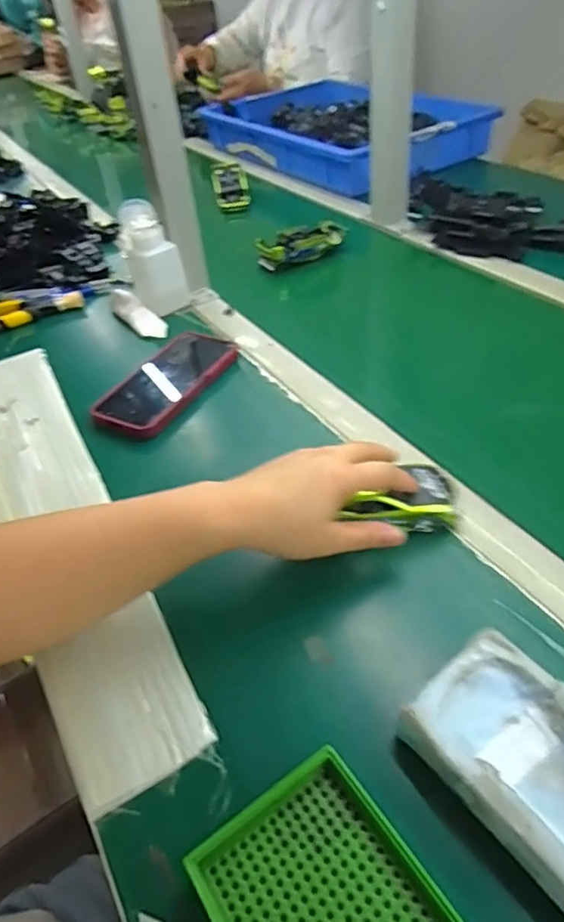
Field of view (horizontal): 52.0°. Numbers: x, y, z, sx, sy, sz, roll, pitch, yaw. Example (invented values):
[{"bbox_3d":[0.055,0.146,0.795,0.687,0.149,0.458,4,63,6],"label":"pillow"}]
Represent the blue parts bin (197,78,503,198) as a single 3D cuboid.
[{"bbox_3d":[0.100,-0.687,1.191,0.355,0.082,0.616,-27,47,-20],"label":"blue parts bin"}]

